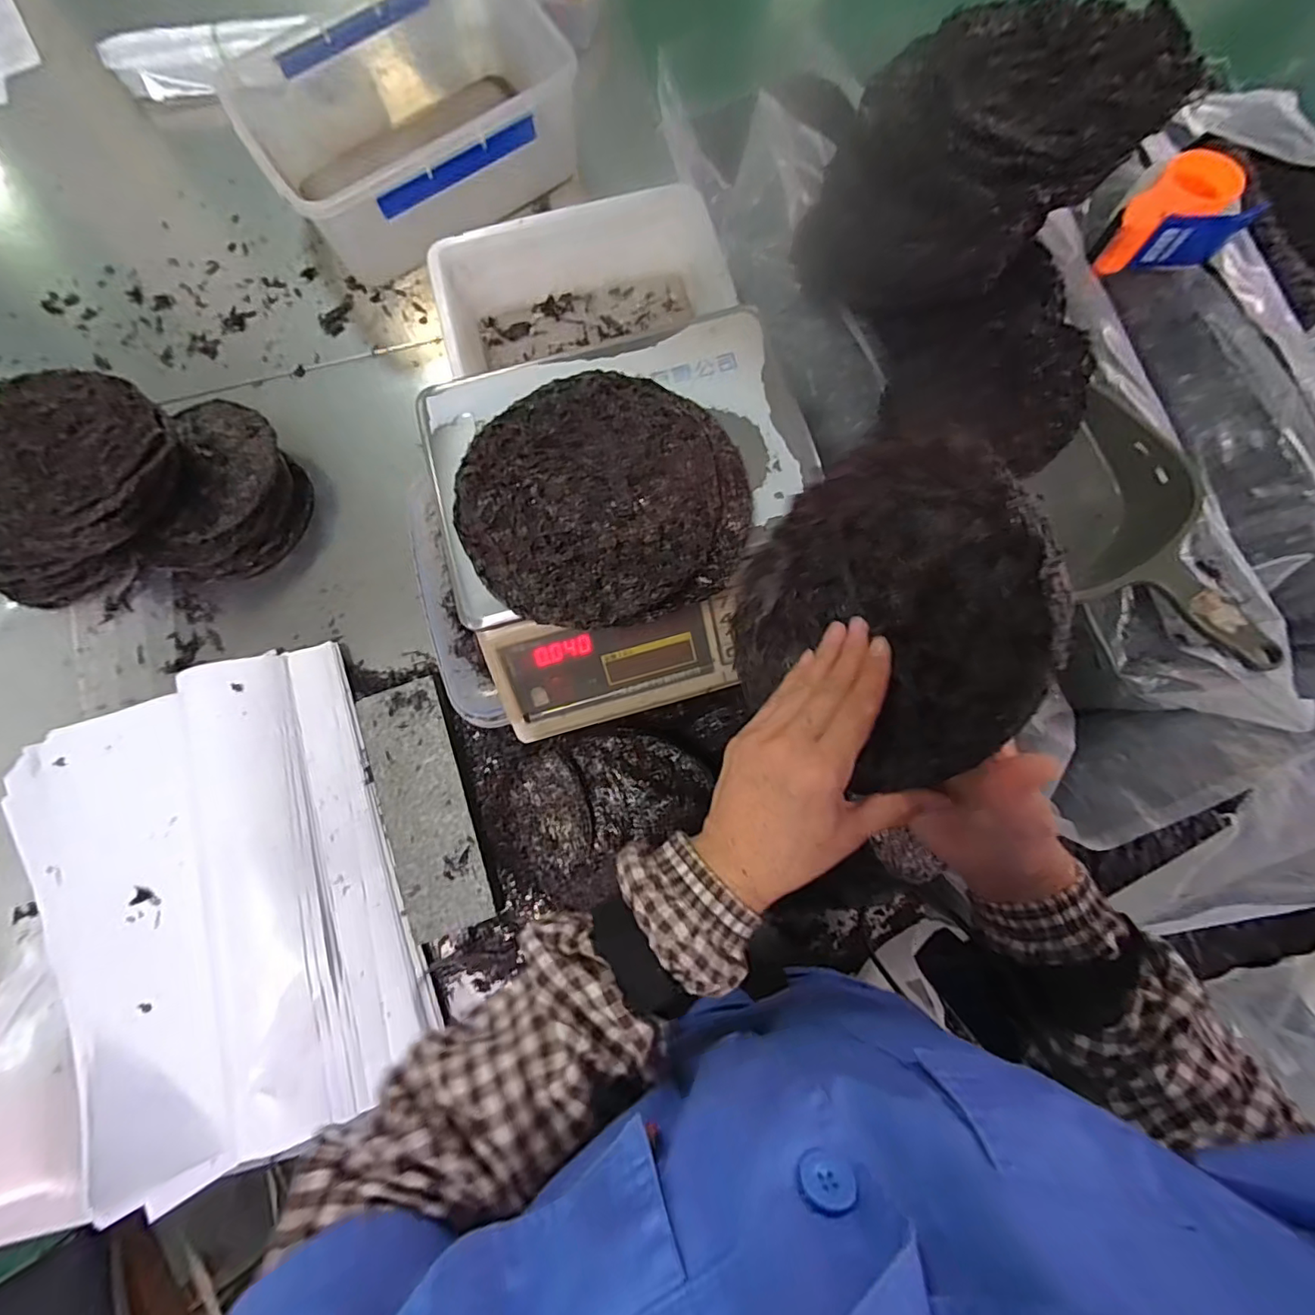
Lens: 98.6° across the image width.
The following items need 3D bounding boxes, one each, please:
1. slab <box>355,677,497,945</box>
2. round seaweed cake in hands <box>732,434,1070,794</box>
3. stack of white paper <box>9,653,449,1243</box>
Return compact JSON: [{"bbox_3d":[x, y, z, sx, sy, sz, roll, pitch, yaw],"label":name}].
[{"bbox_3d":[-0.281,0.179,0.688,0.099,0.033,0.293,-19,79,-4],"label":"slab"},{"bbox_3d":[0.119,-0.023,0.329,0.013,0.196,0.187,6,71,-33],"label":"round seaweed cake in hands"},{"bbox_3d":[-0.500,0.280,0.641,0.399,0.068,0.528,-24,79,-3],"label":"stack of white paper"}]

